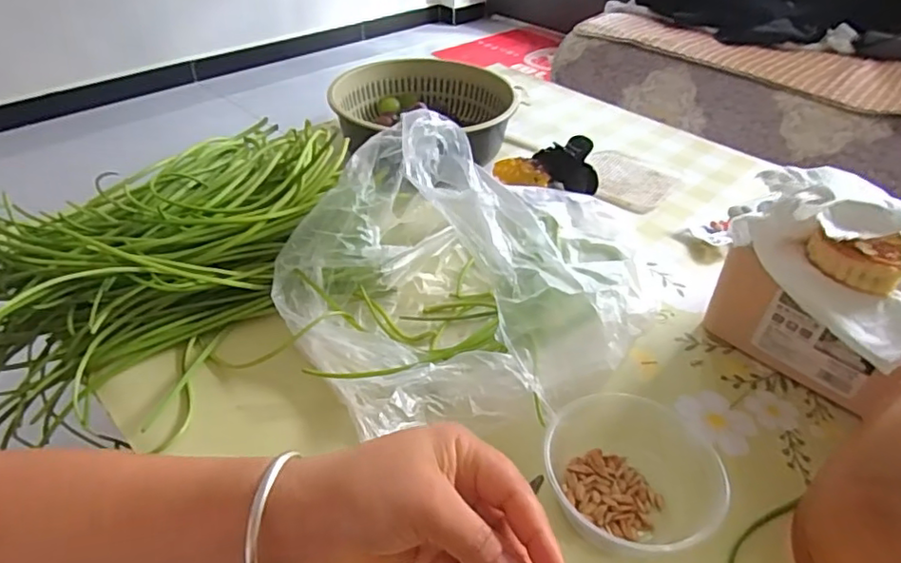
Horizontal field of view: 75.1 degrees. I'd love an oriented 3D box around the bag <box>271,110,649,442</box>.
[{"bbox_3d":[0.012,-0.017,0.496,0.313,0.106,0.291,-3,39,-6],"label":"bag"}]

